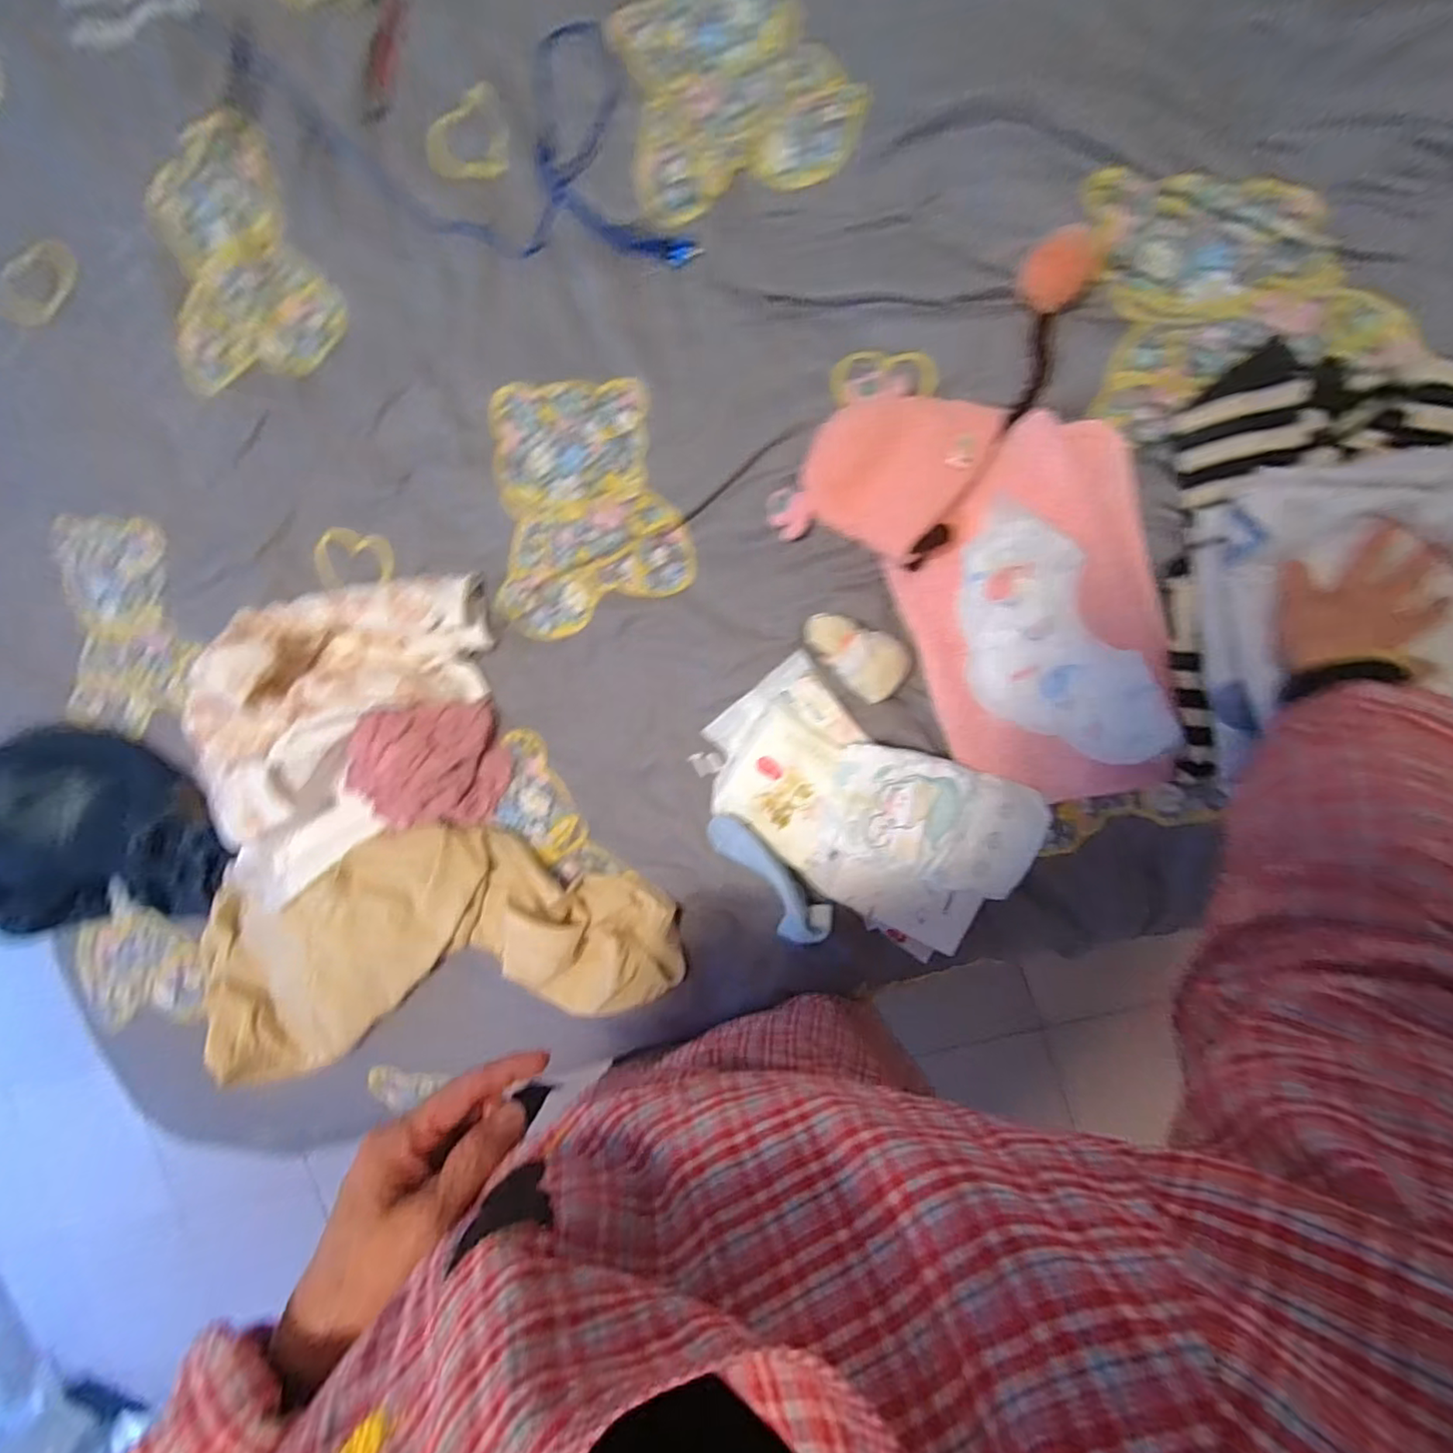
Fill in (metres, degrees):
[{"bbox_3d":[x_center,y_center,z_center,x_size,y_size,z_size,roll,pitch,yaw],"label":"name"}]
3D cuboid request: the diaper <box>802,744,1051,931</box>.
[{"bbox_3d":[0.185,0.112,0.581,0.190,0.035,0.165,16,97,9],"label":"diaper"}]

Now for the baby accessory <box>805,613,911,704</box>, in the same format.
[{"bbox_3d":[0.126,-0.074,0.589,0.103,0.043,0.065,44,98,3],"label":"baby accessory"}]

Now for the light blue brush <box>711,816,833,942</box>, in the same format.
[{"bbox_3d":[0.038,0.154,0.618,0.058,0.041,0.152,-41,88,9],"label":"light blue brush"}]

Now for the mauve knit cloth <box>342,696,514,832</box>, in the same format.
[{"bbox_3d":[-0.324,0.046,0.665,0.158,0.063,0.135,-6,93,8],"label":"mauve knit cloth"}]

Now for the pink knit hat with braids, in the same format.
[{"bbox_3d":[0.180,-0.294,0.560,0.157,0.040,0.305,34,98,23],"label":"pink knit hat with braids"}]

